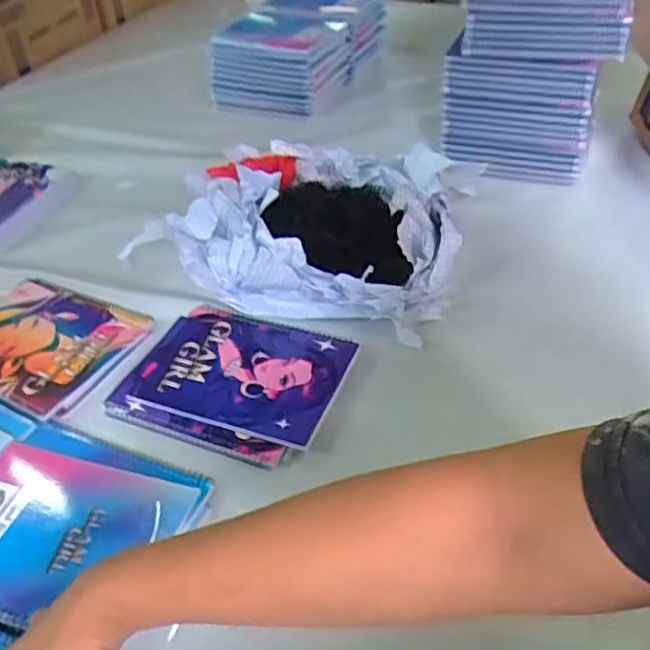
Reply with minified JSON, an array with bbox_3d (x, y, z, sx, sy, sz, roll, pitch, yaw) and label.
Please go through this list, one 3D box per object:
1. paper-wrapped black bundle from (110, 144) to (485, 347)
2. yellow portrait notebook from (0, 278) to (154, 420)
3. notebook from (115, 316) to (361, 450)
[{"bbox_3d":[-0.017,-0.120,0.804,0.353,0.100,0.245,10,42,15],"label":"paper-wrapped black bundle"},{"bbox_3d":[-0.315,0.014,0.738,0.207,0.009,0.167,16,44,21],"label":"yellow portrait notebook"},{"bbox_3d":[-0.087,0.044,0.686,0.211,0.009,0.146,13,43,18],"label":"notebook"}]

